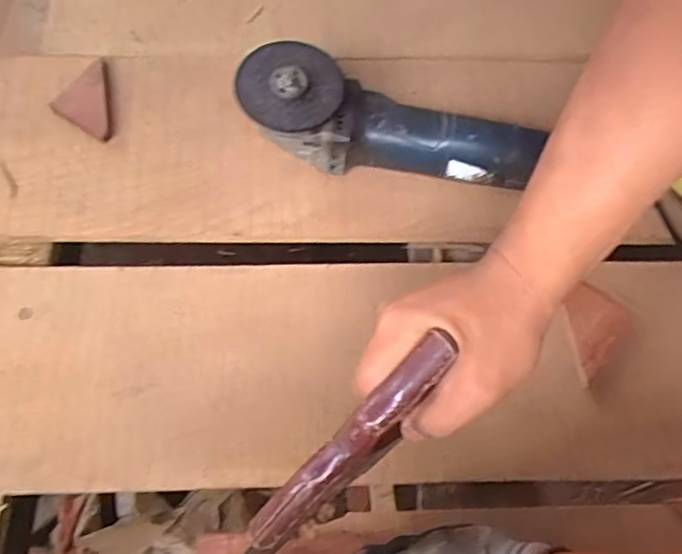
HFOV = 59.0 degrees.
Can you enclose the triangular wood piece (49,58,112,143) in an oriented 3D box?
[{"bbox_3d":[-0.241,-0.164,0.559,0.052,0.018,0.089,-10,69,-5],"label":"triangular wood piece"}]

